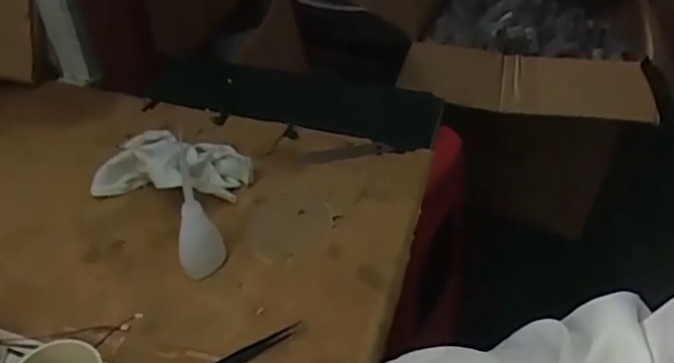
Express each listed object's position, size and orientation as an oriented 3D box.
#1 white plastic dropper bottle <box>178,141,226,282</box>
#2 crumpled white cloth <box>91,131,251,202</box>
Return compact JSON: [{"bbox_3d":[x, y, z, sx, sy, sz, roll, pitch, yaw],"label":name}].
[{"bbox_3d":[-0.102,0.027,0.425,0.032,0.098,0.033,-6,41,-10],"label":"white plastic dropper bottle"},{"bbox_3d":[-0.142,-0.015,0.509,0.122,0.048,0.085,16,42,15],"label":"crumpled white cloth"}]

